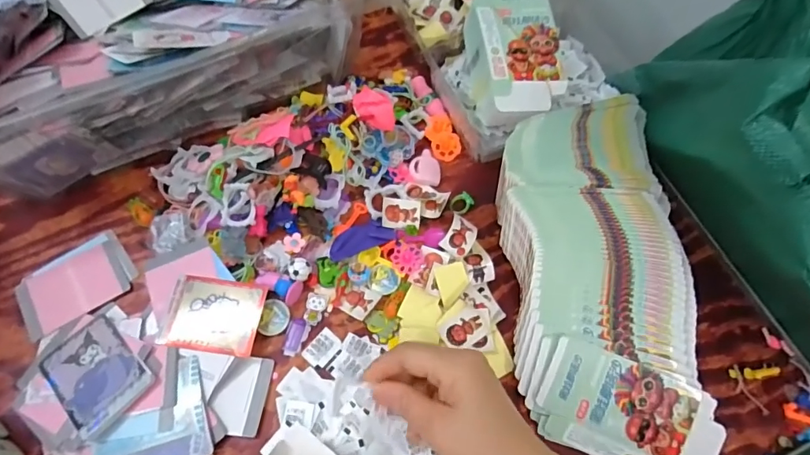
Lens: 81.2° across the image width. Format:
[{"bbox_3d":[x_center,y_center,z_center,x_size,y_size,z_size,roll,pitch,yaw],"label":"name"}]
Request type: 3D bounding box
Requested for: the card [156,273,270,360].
[{"bbox_3d":[-0.169,0.076,0.415,0.084,0.013,0.062,9,63,2],"label":"card"}]

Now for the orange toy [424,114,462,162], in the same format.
[{"bbox_3d":[0.041,-0.101,0.525,0.032,0.007,0.057,-24,74,6],"label":"orange toy"}]

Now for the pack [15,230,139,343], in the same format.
[{"bbox_3d":[-0.309,0.050,0.442,0.097,0.004,0.075,-37,70,-19],"label":"pack"}]

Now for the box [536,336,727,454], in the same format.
[{"bbox_3d":[0.184,0.154,0.386,0.144,0.008,0.085,21,91,6],"label":"box"}]

